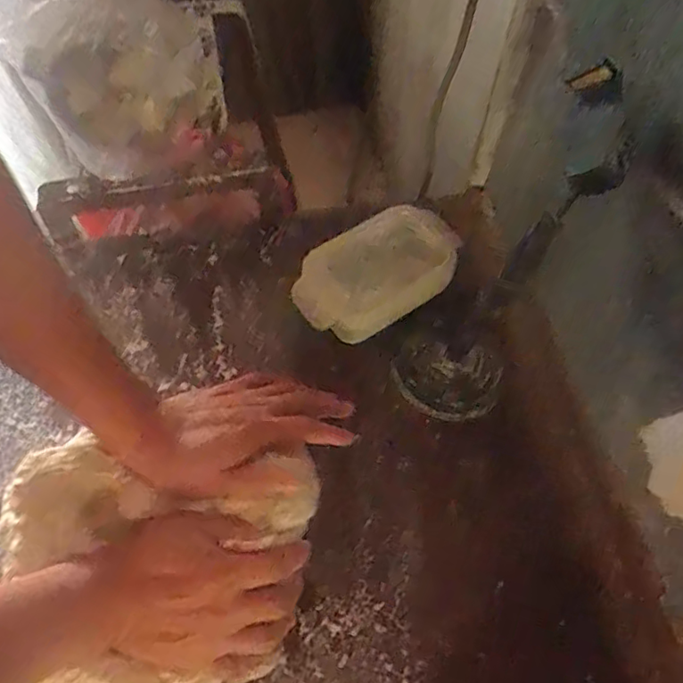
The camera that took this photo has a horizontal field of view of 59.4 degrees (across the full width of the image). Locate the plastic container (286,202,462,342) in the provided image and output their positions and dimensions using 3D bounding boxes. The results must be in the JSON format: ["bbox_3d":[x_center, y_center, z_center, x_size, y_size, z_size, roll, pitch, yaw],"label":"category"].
[{"bbox_3d":[0.032,-0.057,0.561,0.158,0.055,0.096,-28,66,-12],"label":"plastic container"}]

